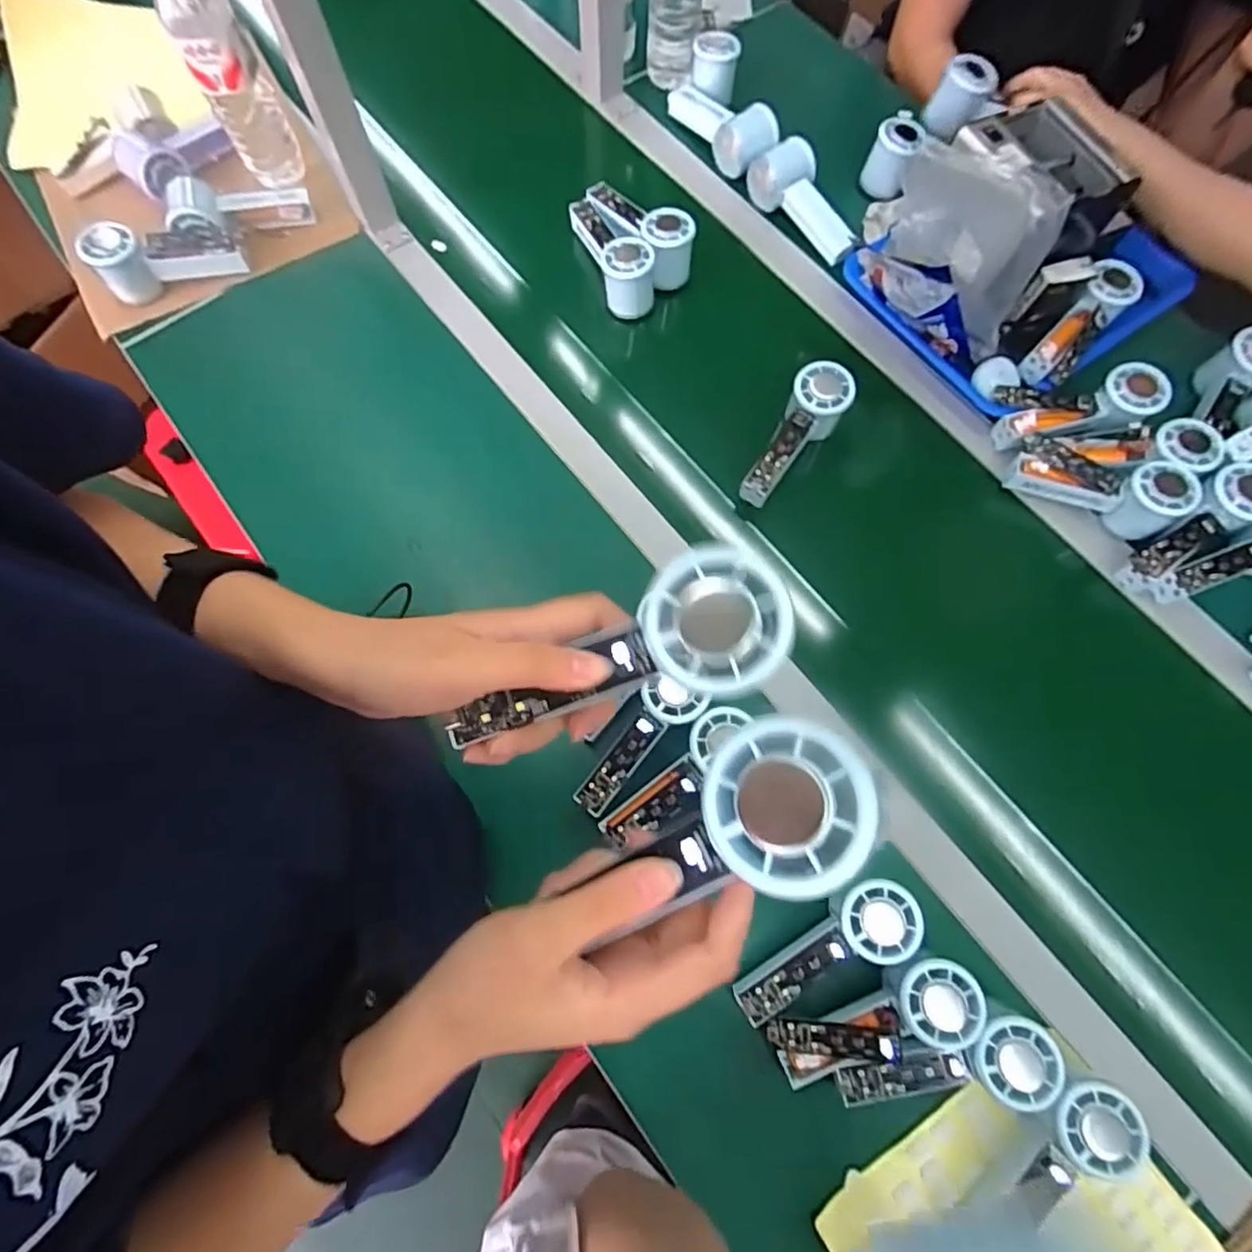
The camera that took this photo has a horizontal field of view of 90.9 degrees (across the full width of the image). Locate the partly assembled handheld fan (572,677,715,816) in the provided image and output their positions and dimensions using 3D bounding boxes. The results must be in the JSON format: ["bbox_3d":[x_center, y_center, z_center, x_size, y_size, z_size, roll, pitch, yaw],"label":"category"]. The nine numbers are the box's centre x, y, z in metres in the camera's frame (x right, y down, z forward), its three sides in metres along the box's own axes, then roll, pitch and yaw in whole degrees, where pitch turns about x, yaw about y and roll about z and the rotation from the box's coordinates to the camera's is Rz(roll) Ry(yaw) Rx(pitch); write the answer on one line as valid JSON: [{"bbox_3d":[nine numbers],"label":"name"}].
[{"bbox_3d":[0.008,0.098,0.511,0.047,0.017,0.134,40,90,11],"label":"partly assembled handheld fan"}]

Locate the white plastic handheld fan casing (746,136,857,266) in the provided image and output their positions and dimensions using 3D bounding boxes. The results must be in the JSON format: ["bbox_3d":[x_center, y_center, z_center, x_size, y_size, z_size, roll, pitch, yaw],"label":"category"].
[{"bbox_3d":[0.208,-0.491,0.719,0.056,0.054,0.149,-43,95,-12],"label":"white plastic handheld fan casing"}]

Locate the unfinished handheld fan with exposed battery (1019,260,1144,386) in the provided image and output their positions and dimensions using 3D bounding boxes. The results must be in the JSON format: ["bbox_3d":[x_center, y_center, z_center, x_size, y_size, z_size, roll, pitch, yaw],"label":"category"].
[{"bbox_3d":[0.472,-0.314,0.636,0.047,0.035,0.145,41,77,11],"label":"unfinished handheld fan with exposed battery"}]

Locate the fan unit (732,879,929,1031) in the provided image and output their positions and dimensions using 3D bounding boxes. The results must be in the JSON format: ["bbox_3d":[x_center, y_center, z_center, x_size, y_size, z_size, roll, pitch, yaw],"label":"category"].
[{"bbox_3d":[0.152,0.247,0.473,0.150,0.031,0.056,-34,76,5],"label":"fan unit"}]

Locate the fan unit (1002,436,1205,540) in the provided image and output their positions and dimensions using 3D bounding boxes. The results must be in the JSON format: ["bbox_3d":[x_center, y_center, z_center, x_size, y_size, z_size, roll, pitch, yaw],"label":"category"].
[{"bbox_3d":[0.458,-0.140,0.599,0.151,0.059,0.061,25,75,7],"label":"fan unit"}]

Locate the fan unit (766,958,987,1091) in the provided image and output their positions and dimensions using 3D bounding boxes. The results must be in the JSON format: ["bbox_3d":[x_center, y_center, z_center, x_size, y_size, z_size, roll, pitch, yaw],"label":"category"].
[{"bbox_3d":[0.184,0.291,0.459,0.154,0.042,0.059,-23,74,6],"label":"fan unit"}]

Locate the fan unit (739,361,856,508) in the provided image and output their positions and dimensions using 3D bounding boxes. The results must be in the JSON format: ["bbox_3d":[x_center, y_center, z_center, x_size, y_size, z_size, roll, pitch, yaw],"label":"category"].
[{"bbox_3d":[0.167,-0.184,0.613,0.054,0.056,0.157,30,75,9],"label":"fan unit"}]

